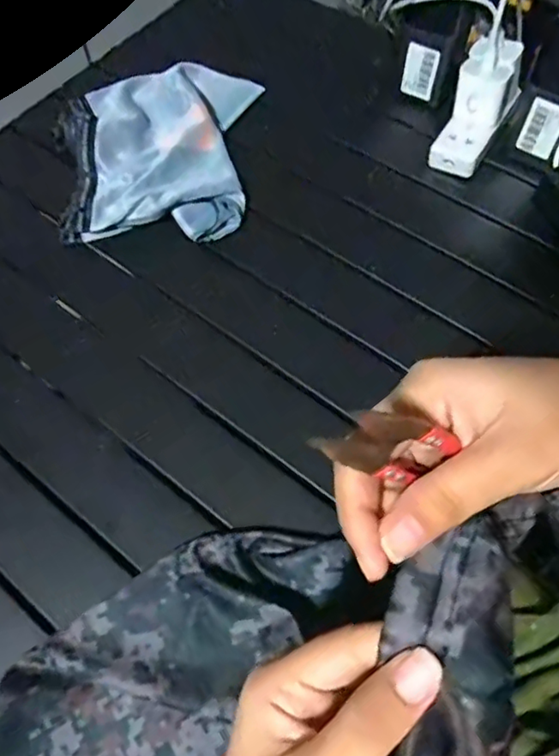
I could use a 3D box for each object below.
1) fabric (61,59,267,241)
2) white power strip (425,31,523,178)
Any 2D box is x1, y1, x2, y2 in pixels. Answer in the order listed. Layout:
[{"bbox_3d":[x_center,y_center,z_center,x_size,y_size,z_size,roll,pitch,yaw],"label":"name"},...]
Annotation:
[{"bbox_3d":[-0.115,-0.223,0.533,0.169,0.035,0.215,-1,63,3],"label":"fabric"},{"bbox_3d":[0.178,-0.242,0.507,0.050,0.036,0.116,26,110,15],"label":"white power strip"}]

